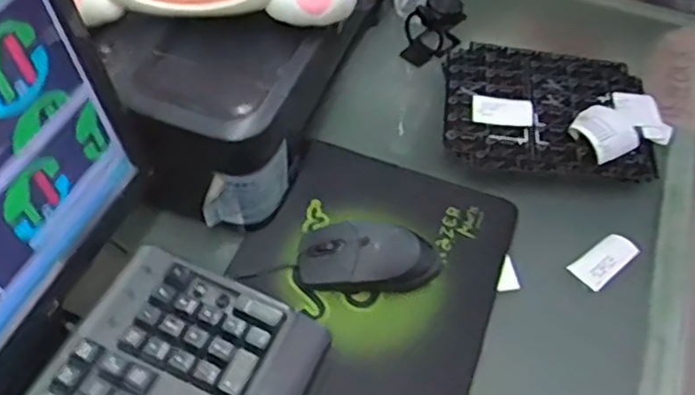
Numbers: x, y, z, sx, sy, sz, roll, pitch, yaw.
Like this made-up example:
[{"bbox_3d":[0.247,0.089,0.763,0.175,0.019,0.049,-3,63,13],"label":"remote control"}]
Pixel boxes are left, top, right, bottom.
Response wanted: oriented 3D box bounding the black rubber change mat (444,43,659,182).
[{"bbox_3d":[0.204,-0.095,0.682,0.201,0.016,0.185,7,51,2],"label":"black rubber change mat"}]

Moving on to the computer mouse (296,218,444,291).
[{"bbox_3d":[0.018,0.047,0.533,0.114,0.034,0.057,3,51,-1],"label":"computer mouse"}]

